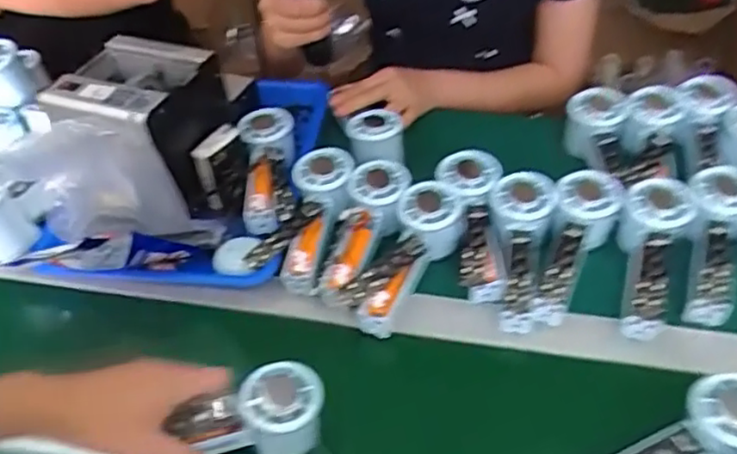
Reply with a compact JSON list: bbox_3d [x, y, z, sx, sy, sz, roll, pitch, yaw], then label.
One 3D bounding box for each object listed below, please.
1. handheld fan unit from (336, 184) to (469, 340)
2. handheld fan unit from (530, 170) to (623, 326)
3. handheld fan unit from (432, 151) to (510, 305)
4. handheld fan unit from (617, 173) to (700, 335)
[{"bbox_3d":[0.035,0.026,0.616,0.063,0.044,0.158,26,67,24],"label":"handheld fan unit"},{"bbox_3d":[0.186,0.019,0.609,0.057,0.045,0.164,20,66,20],"label":"handheld fan unit"},{"bbox_3d":[0.101,-0.003,0.626,0.058,0.033,0.150,-3,65,0],"label":"handheld fan unit"},{"bbox_3d":[0.256,0.024,0.593,0.059,0.045,0.160,12,63,14],"label":"handheld fan unit"}]

